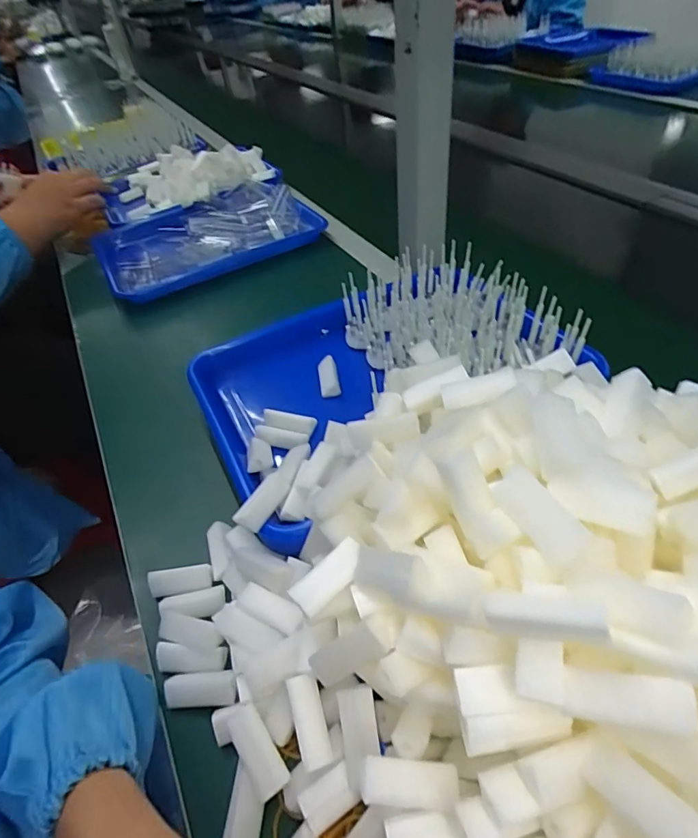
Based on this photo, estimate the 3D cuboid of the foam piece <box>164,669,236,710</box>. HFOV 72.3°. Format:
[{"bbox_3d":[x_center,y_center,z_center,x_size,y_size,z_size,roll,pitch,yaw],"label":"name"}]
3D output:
[{"bbox_3d":[-0.096,0.176,0.311,0.048,0.011,0.020,-4,46,4],"label":"foam piece"}]

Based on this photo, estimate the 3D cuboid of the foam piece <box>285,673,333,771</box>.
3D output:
[{"bbox_3d":[-0.024,0.179,0.284,0.018,0.008,0.050,-14,74,-7],"label":"foam piece"}]

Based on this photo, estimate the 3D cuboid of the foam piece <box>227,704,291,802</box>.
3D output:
[{"bbox_3d":[-0.054,0.192,0.278,0.020,0.011,0.047,-31,50,-21],"label":"foam piece"}]

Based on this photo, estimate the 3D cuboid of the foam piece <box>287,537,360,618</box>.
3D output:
[{"bbox_3d":[-0.010,0.084,0.256,0.043,0.009,0.019,-36,52,-25],"label":"foam piece"}]

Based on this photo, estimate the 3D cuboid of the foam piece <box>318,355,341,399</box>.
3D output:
[{"bbox_3d":[-0.020,-0.041,0.466,0.019,0.010,0.042,-8,62,-1],"label":"foam piece"}]

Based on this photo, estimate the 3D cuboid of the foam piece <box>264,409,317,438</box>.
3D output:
[{"bbox_3d":[-0.053,0.002,0.422,0.047,0.010,0.016,10,48,17],"label":"foam piece"}]

